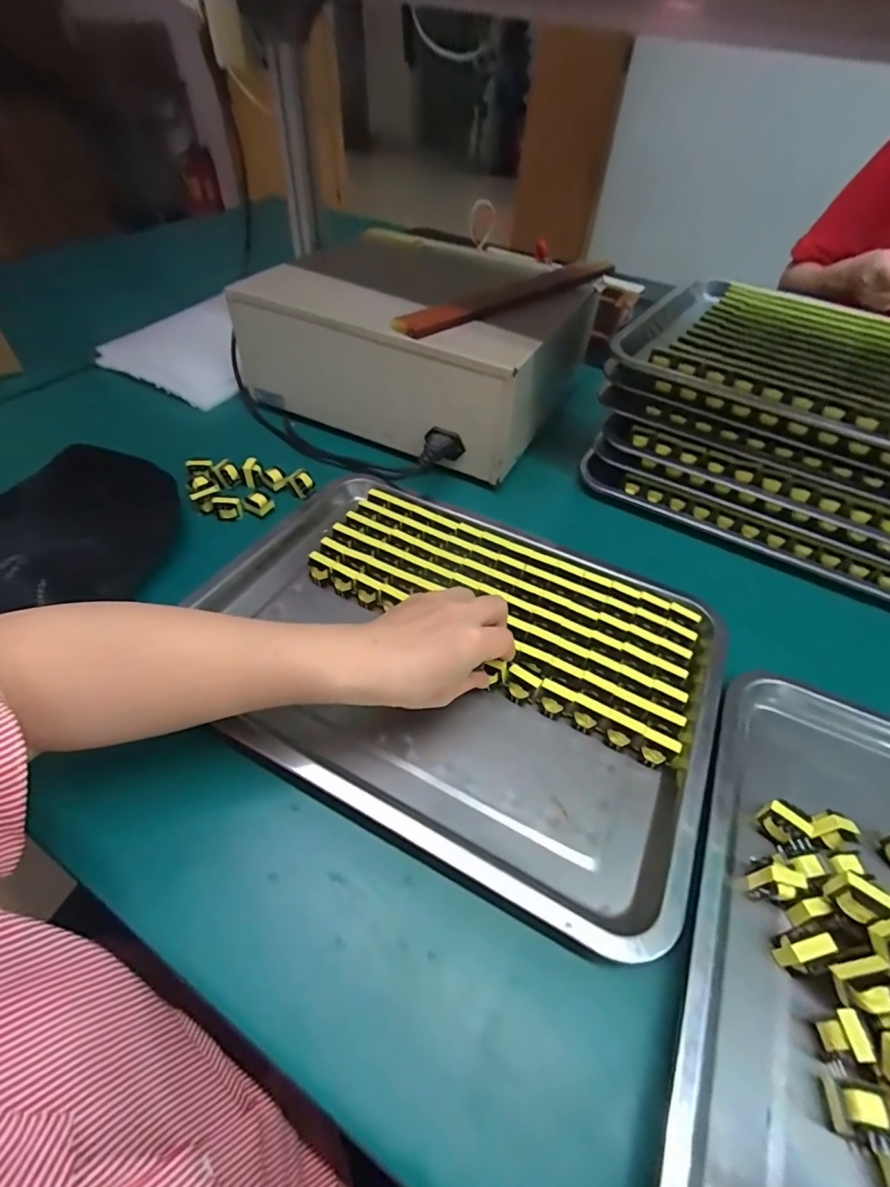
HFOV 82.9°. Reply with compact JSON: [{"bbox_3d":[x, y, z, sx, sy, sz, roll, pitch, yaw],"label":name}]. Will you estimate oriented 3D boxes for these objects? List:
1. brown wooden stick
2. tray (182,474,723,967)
[{"bbox_3d":[0.074,-0.328,0.553,0.322,0.018,0.028,-34,59,-28],"label":"brown wooden stick"},{"bbox_3d":[0.006,0.035,0.398,0.382,0.027,0.293,23,52,16],"label":"tray"}]

